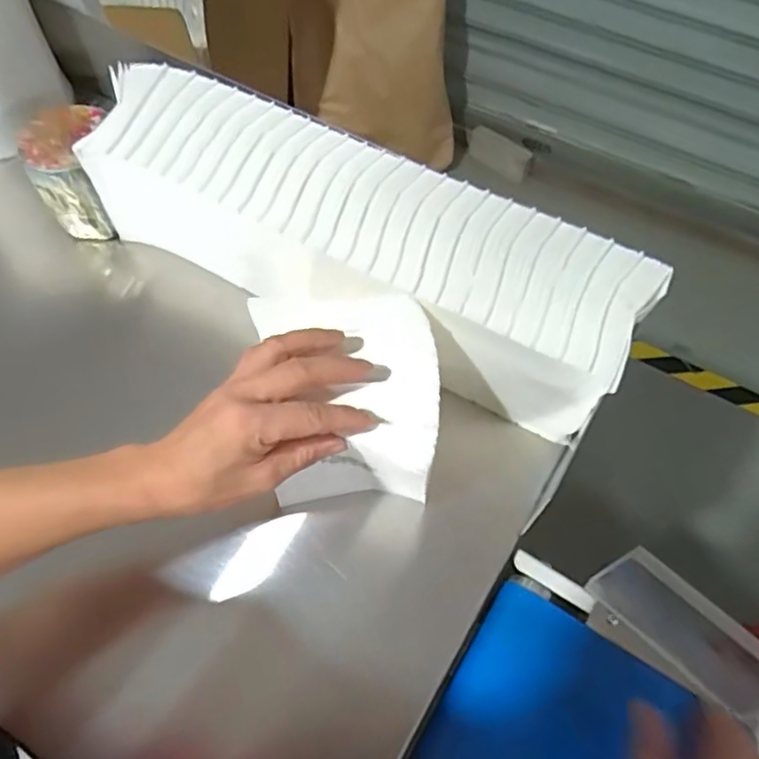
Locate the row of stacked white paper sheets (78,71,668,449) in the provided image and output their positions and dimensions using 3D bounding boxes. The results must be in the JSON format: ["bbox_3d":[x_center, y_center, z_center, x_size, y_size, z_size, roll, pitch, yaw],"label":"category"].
[{"bbox_3d":[-0.028,-0.111,0.535,0.475,0.108,0.140,28,65,14],"label":"row of stacked white paper sheets"}]

